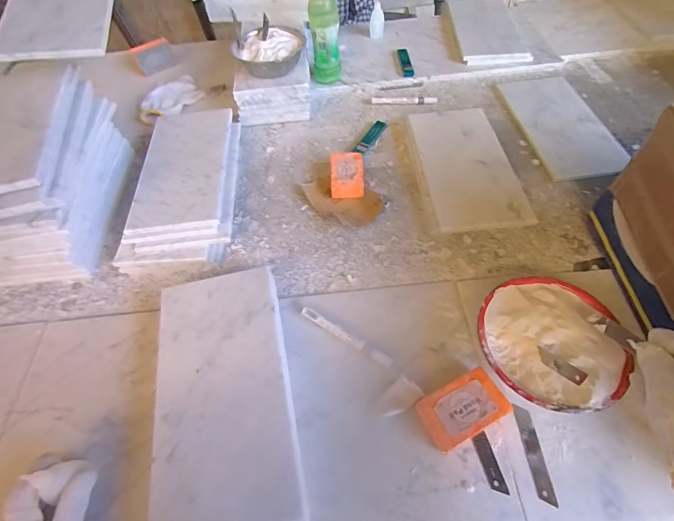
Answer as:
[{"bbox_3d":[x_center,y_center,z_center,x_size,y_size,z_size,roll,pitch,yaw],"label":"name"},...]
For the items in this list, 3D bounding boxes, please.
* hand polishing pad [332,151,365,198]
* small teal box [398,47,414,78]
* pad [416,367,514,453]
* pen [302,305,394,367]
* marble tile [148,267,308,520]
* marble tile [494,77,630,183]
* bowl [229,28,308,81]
[{"bbox_3d":[0.019,-0.157,0.677,0.057,0.031,0.089,-2,55,3],"label":"hand polishing pad"},{"bbox_3d":[0.166,-0.485,0.900,0.026,0.009,0.119,-4,55,2],"label":"small teal box"},{"bbox_3d":[0.144,0.171,0.425,0.094,0.026,0.059,-24,57,-12],"label":"pad"},{"bbox_3d":[0.011,0.101,0.496,0.140,0.010,0.015,27,61,21],"label":"pen"},{"bbox_3d":[-0.134,0.147,0.432,0.152,0.009,0.296,-12,55,-4],"label":"marble tile"},{"bbox_3d":[0.446,-0.277,0.739,0.145,0.012,0.308,-5,55,0],"label":"marble tile"},{"bbox_3d":[-0.137,-0.429,0.760,0.140,0.040,0.131,0,56,7],"label":"bowl"}]

